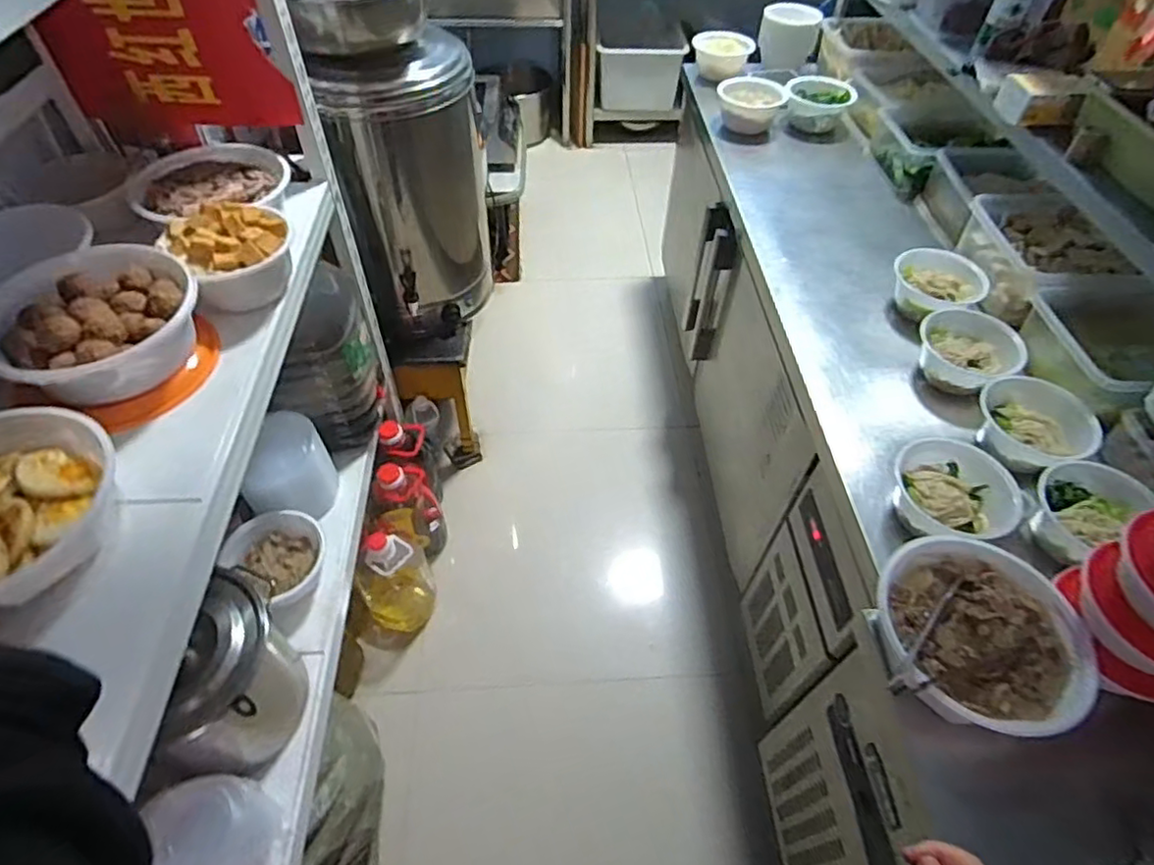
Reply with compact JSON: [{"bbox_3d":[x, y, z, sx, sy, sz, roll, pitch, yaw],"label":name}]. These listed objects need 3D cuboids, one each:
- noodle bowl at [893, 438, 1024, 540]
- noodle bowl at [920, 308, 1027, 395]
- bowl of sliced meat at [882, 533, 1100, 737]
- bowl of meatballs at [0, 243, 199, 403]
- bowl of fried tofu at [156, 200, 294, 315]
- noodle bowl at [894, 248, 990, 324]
[{"bbox_3d":[0.547,0.092,0.931,0.171,0.078,0.162,1,51,-1],"label":"noodle bowl"},{"bbox_3d":[0.702,-0.141,1.142,0.163,0.092,0.170,1,51,-1],"label":"noodle bowl"},{"bbox_3d":[0.510,0.257,0.794,0.240,0.070,0.240,1,51,-1],"label":"bowl of sliced meat"},{"bbox_3d":[-0.616,-0.139,0.794,0.241,0.089,0.202,-4,51,-6],"label":"bowl of meatballs"},{"bbox_3d":[-0.491,-0.259,0.907,0.153,0.086,0.162,1,51,-1],"label":"bowl of fried tofu"},{"bbox_3d":[0.715,-0.297,1.273,0.138,0.103,0.174,-30,58,-24],"label":"noodle bowl"}]

